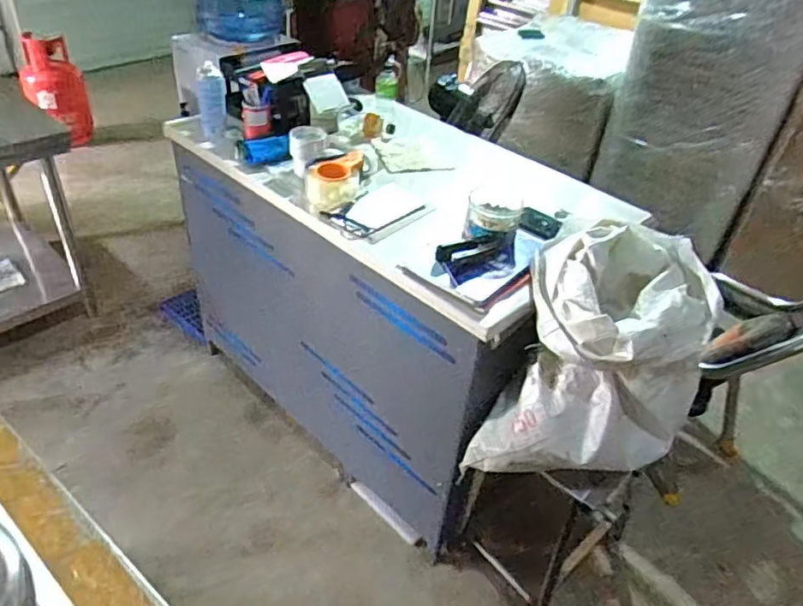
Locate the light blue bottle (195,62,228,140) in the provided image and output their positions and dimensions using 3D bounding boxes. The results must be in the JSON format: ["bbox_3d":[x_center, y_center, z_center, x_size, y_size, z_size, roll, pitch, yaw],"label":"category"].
[{"bbox_3d":[-0.495,-0.529,1.548,0.071,0.171,0.081,-6,40,-15],"label":"light blue bottle"}]

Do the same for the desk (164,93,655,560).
[{"bbox_3d":[-0.050,-0.045,1.763,1.204,0.854,0.667,33,46,30],"label":"desk"}]

